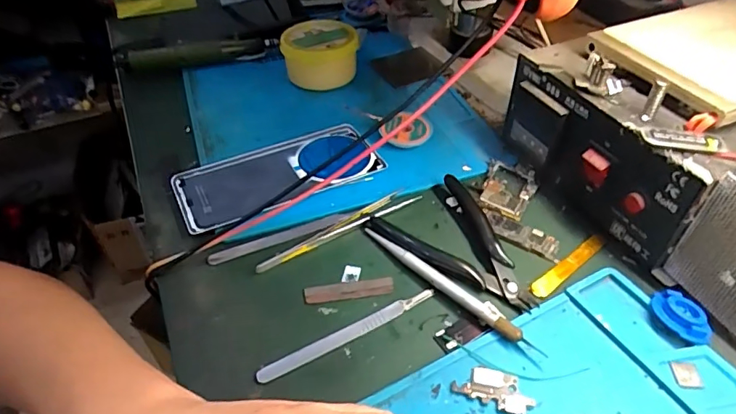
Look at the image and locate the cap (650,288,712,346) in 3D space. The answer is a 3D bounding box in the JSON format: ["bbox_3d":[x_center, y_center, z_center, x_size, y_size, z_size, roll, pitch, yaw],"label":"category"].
[{"bbox_3d":[0.186,0.066,0.297,0.027,0.009,0.035,-1,43,1],"label":"cap"}]

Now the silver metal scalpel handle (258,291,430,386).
[{"bbox_3d":[-0.011,0.075,0.302,0.117,0.004,0.010,-23,47,-21],"label":"silver metal scalpel handle"}]

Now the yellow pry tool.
[{"bbox_3d":[0.136,0.039,0.338,0.076,0.004,0.012,-31,50,-27],"label":"yellow pry tool"}]

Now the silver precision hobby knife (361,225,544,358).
[{"bbox_3d":[0.050,0.048,0.323,0.014,0.010,0.139,-34,52,-30],"label":"silver precision hobby knife"}]

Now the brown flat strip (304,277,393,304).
[{"bbox_3d":[-0.012,0.053,0.326,0.057,0.004,0.014,-8,43,-6],"label":"brown flat strip"}]

